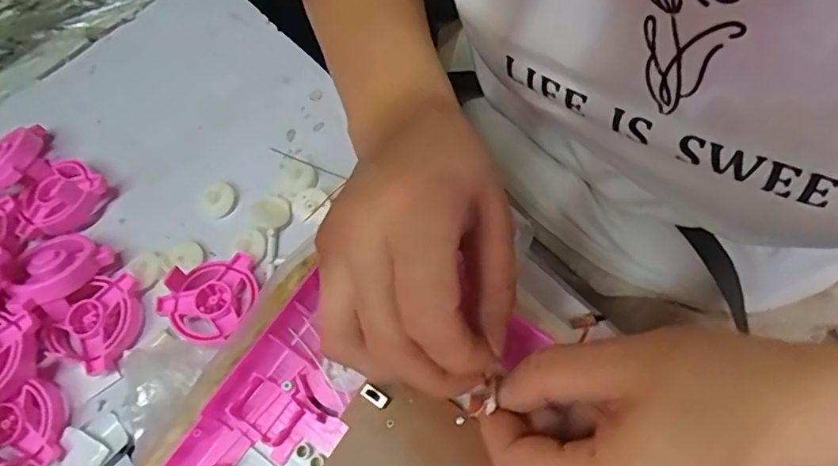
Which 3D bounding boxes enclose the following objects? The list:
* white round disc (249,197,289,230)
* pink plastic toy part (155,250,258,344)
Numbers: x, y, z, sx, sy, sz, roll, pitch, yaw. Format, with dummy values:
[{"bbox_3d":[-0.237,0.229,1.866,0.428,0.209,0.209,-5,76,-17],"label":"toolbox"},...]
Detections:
[{"bbox_3d":[-0.091,-0.013,0.335,0.025,0.004,0.022,39,73,18],"label":"white round disc"},{"bbox_3d":[-0.114,0.034,0.305,0.044,0.023,0.053,38,73,18],"label":"pink plastic toy part"}]

